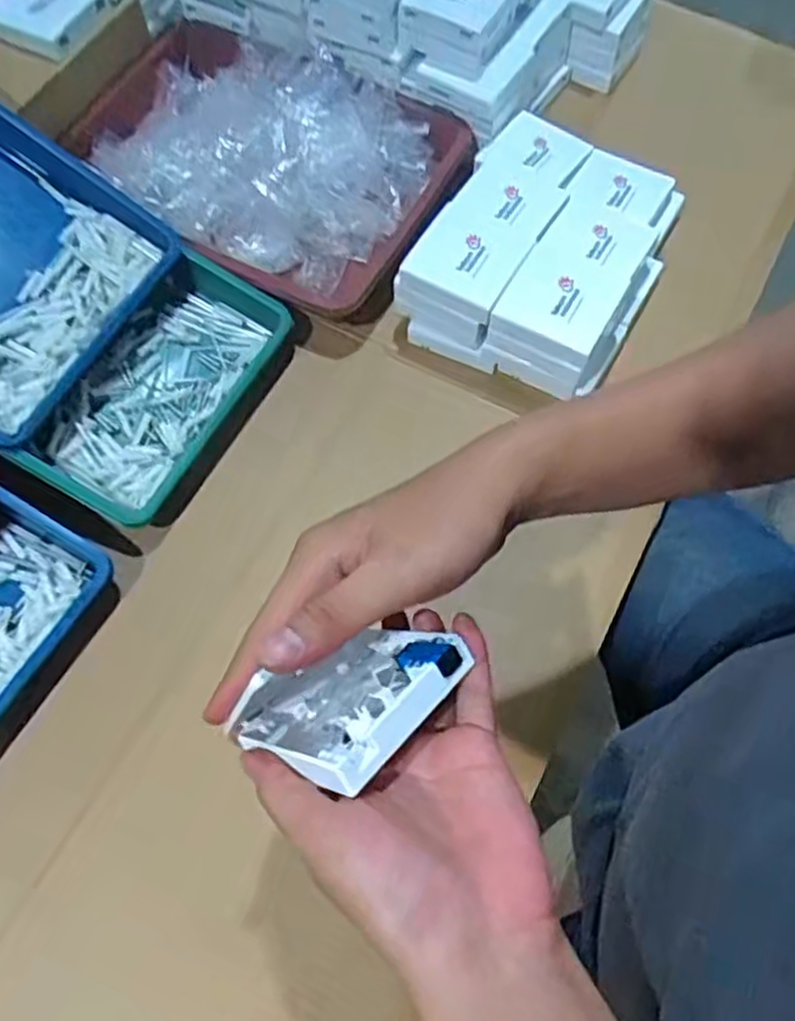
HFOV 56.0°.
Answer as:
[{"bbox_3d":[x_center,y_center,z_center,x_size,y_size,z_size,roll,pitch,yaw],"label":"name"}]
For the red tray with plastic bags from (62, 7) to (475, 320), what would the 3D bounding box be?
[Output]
[{"bbox_3d":[-0.136,-0.334,0.720,0.346,0.076,0.249,28,68,12],"label":"red tray with plastic bags"}]

